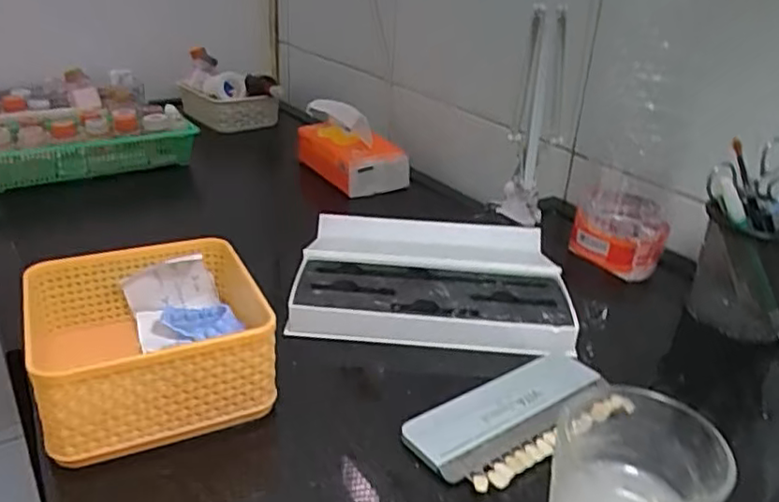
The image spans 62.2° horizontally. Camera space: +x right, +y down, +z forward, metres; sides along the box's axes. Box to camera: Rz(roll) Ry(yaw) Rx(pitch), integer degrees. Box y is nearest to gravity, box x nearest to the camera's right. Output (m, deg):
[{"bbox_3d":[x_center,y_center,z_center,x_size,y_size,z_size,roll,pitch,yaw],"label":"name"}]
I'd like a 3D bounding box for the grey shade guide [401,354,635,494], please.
[{"bbox_3d":[0.082,0.102,0.403,0.148,0.014,0.067,-15,31,-32],"label":"grey shade guide"}]

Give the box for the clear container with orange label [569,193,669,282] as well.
[{"bbox_3d":[0.224,-0.019,0.639,0.088,0.059,0.075,11,27,16],"label":"clear container with orange label"}]

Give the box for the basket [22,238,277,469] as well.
[{"bbox_3d":[-0.149,0.055,0.409,0.135,0.066,0.130,-10,29,-26],"label":"basket"}]

